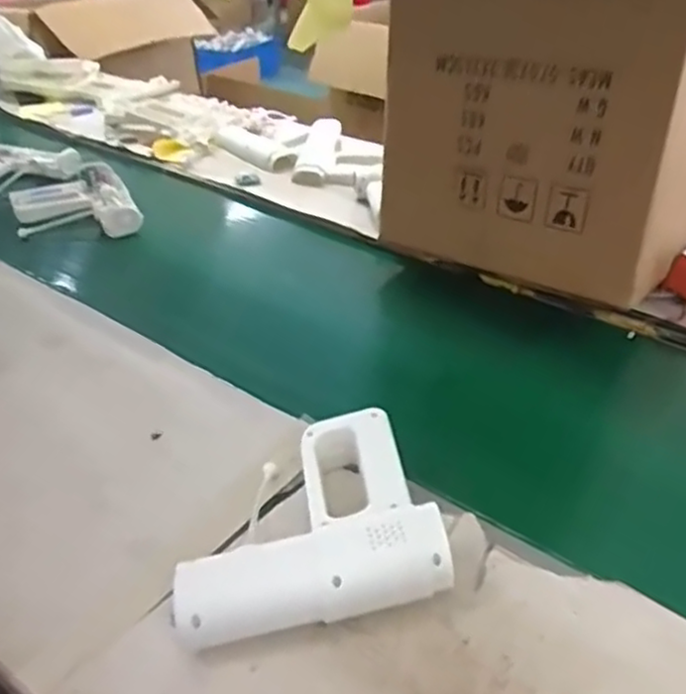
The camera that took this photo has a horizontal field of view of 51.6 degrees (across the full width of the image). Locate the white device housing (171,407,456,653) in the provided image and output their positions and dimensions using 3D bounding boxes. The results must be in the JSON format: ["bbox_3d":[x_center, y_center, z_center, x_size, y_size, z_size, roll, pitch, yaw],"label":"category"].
[{"bbox_3d":[-0.035,0.146,0.601,0.208,0.064,0.184,-8,36,-9],"label":"white device housing"}]

